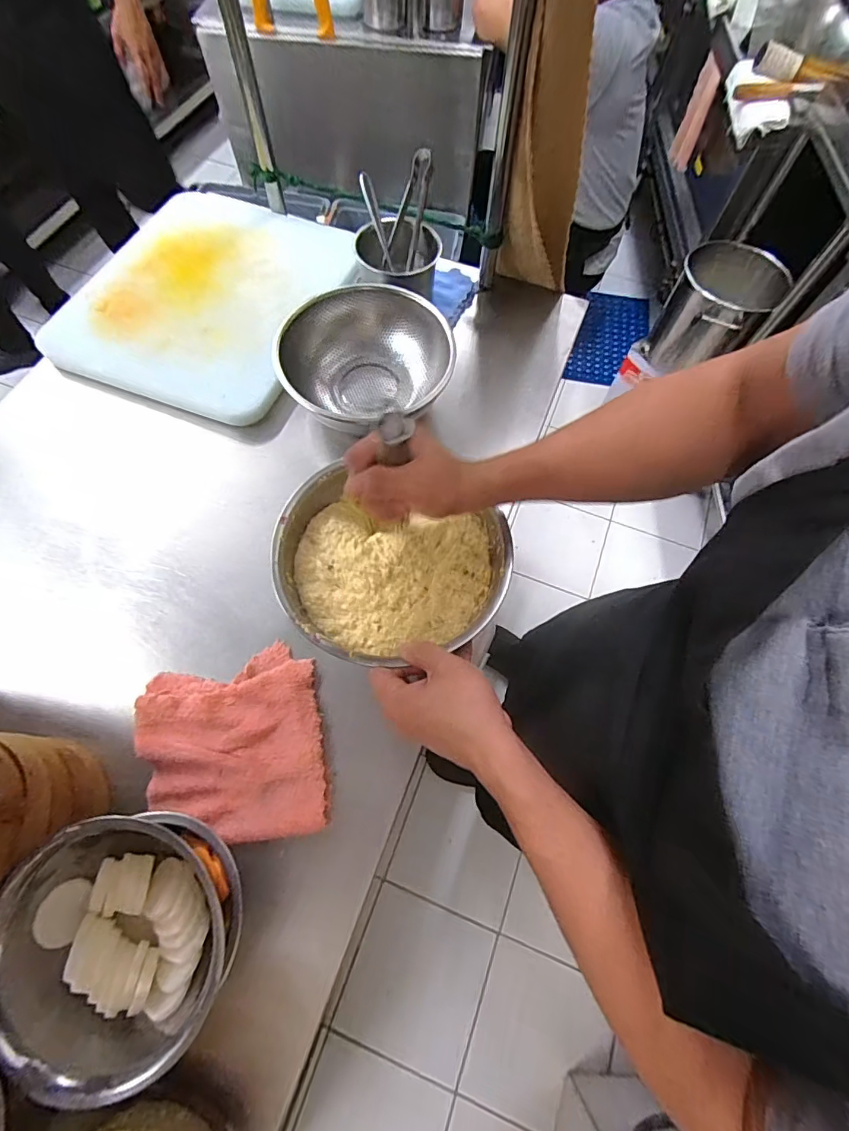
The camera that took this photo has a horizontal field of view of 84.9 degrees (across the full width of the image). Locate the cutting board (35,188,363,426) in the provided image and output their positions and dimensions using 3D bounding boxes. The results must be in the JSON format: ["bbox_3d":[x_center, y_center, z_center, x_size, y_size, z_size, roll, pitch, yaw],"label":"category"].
[{"bbox_3d":[-0.322,-0.412,0.693,0.340,0.033,0.392,21,68,7],"label":"cutting board"}]

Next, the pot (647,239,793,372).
[{"bbox_3d":[0.775,-0.678,1.277,0.243,0.261,0.263,1,67,-2],"label":"pot"}]

